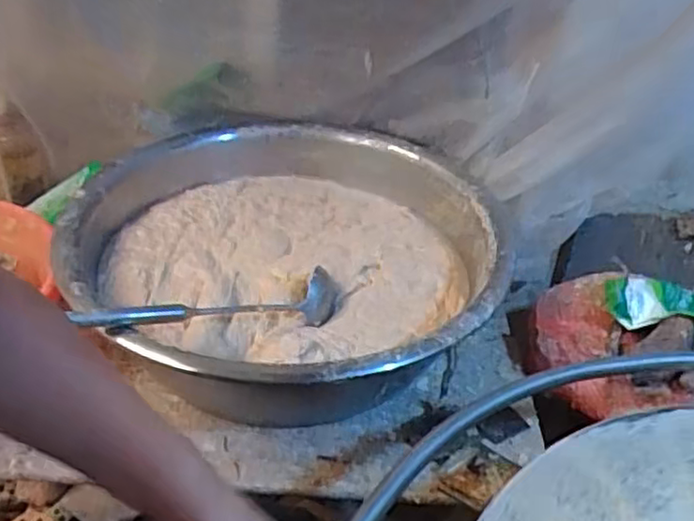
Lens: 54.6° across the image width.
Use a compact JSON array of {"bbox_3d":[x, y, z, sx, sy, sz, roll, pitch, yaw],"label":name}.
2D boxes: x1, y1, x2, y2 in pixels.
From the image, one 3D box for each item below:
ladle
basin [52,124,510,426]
[{"bbox_3d":[-0.136,0.055,0.812,0.340,0.049,0.071,-2,33,-40],"label":"ladle"},{"bbox_3d":[-0.090,-0.013,0.968,0.586,0.158,0.581,4,36,-3],"label":"basin"}]

